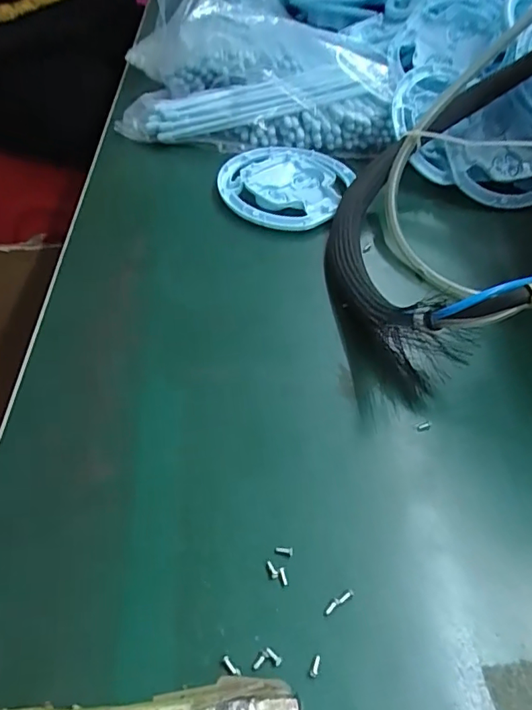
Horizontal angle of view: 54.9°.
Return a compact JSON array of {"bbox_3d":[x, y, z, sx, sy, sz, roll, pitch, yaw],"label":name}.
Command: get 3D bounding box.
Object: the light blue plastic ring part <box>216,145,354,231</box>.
[{"bbox_3d":[0.013,-0.133,0.400,0.097,0.014,0.104,1,50,-1],"label":"light blue plastic ring part"}]

